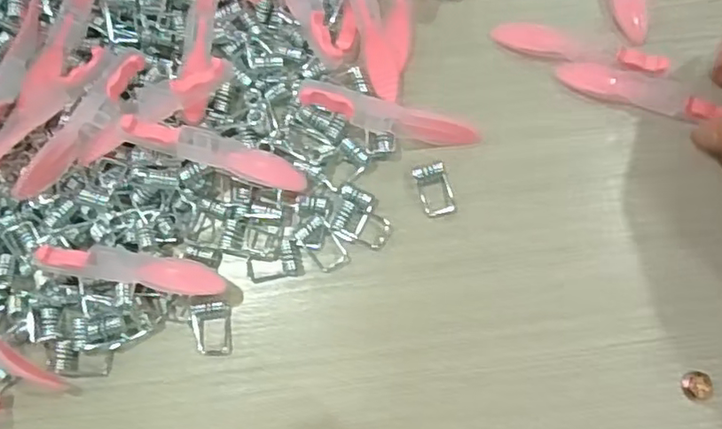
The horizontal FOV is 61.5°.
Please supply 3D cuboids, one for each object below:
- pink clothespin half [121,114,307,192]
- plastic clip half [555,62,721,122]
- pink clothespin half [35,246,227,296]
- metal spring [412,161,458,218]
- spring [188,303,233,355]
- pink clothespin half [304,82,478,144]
[{"bbox_3d":[-0.060,-0.026,0.253,0.076,0.009,0.013,17,82,-17],"label":"pink clothespin half"},{"bbox_3d":[0.122,-0.054,0.265,0.071,0.004,0.014,18,82,11],"label":"plastic clip half"},{"bbox_3d":[-0.096,0.022,0.250,0.073,0.014,0.014,9,77,5],"label":"pink clothespin half"},{"bbox_3d":[0.032,-0.011,0.262,0.015,0.006,0.022,-16,76,-1],"label":"metal spring"},{"bbox_3d":[-0.063,0.048,0.252,0.018,0.007,0.022,-5,77,2],"label":"spring"},{"bbox_3d":[0.012,-0.042,0.265,0.078,0.007,0.013,14,82,-10],"label":"pink clothespin half"}]

